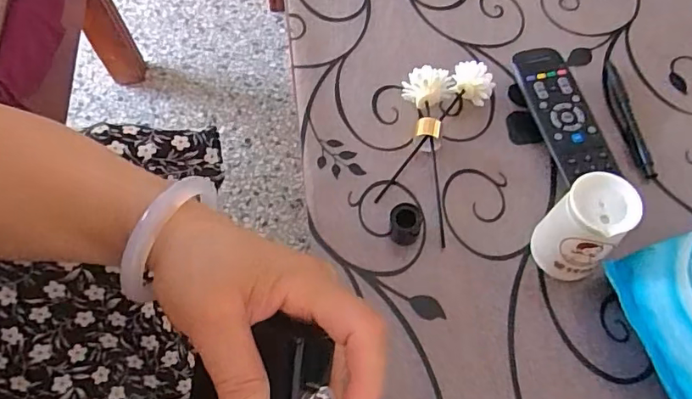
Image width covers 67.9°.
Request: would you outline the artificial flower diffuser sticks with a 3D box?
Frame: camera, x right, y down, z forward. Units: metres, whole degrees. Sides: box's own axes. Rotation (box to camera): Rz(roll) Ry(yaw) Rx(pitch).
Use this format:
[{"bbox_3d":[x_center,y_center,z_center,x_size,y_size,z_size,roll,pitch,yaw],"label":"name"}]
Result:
[{"bbox_3d":[0.075,-0.053,0.442,0.074,0.041,0.160,15,61,11],"label":"artificial flower diffuser sticks"}]

